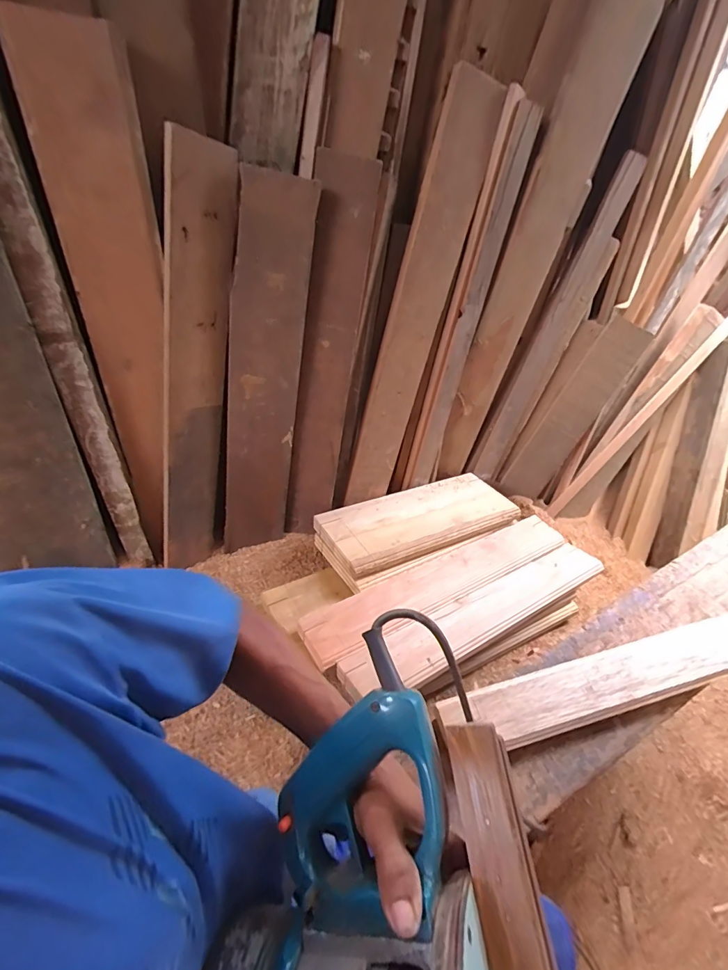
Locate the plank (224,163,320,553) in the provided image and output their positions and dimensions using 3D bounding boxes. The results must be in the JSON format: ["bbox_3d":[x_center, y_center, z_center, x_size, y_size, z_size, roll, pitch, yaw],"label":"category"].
[{"bbox_3d":[-0.200,-0.171,0.848,0.141,0.745,0.023,-3,35,-25],"label":"plank"}]

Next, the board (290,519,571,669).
[{"bbox_3d":[0.198,0.212,0.961,0.747,0.030,0.107,-16,53,-30],"label":"board"}]

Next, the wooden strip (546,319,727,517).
[{"bbox_3d":[0.849,-0.223,1.248,0.827,0.053,0.045,-51,60,14],"label":"wooden strip"}]

